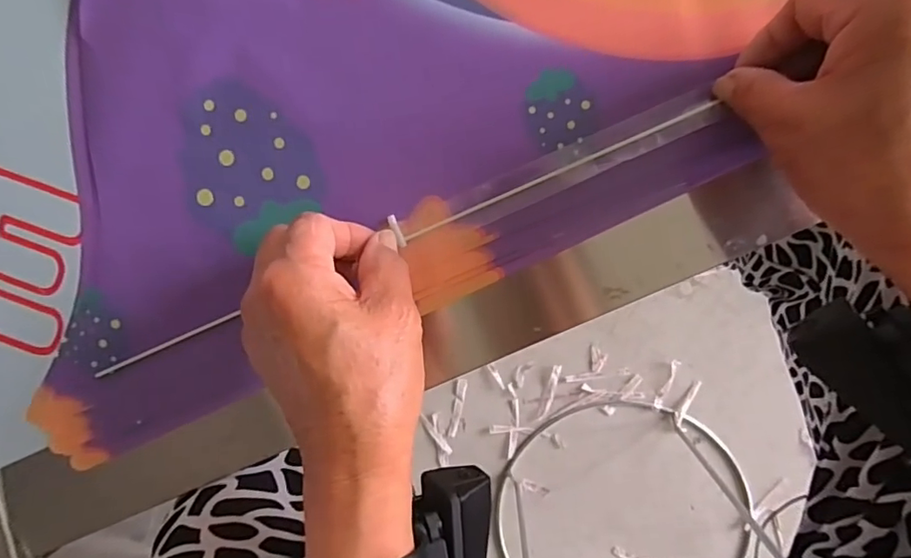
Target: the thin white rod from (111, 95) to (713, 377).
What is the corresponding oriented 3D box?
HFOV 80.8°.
[{"bbox_3d":[-0.036,-0.017,0.275,0.345,0.004,0.008,-23,95,7],"label":"thin white rod"}]

